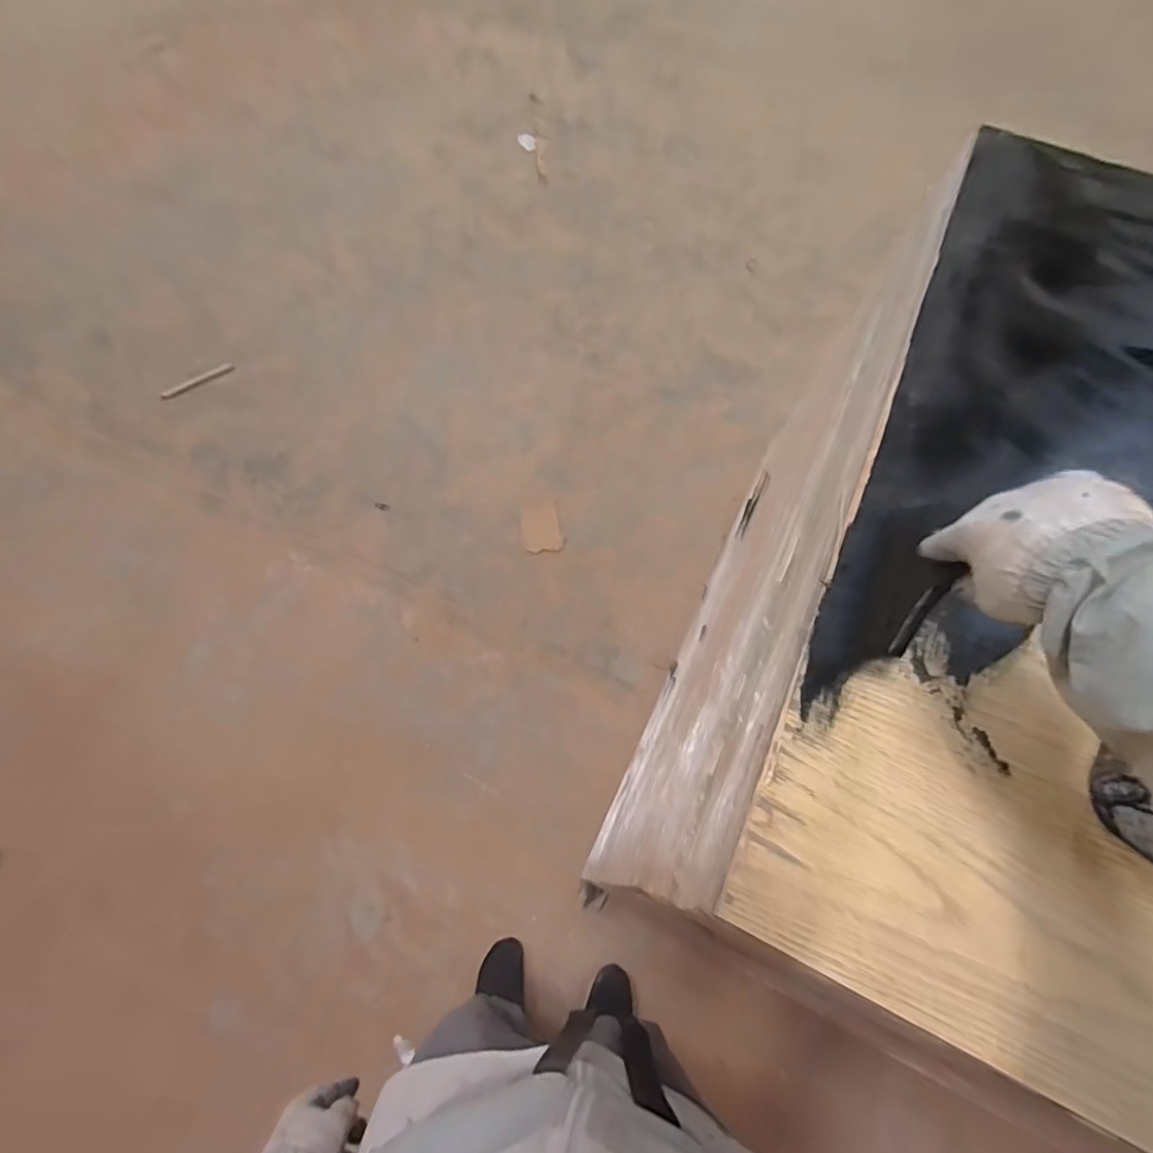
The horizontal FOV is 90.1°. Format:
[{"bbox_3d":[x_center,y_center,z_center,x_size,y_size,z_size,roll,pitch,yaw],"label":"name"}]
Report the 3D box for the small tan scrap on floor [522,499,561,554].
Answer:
[{"bbox_3d":[-0.100,-0.150,1.682,0.108,0.008,0.168,-7,67,-1],"label":"small tan scrap on floor"}]

